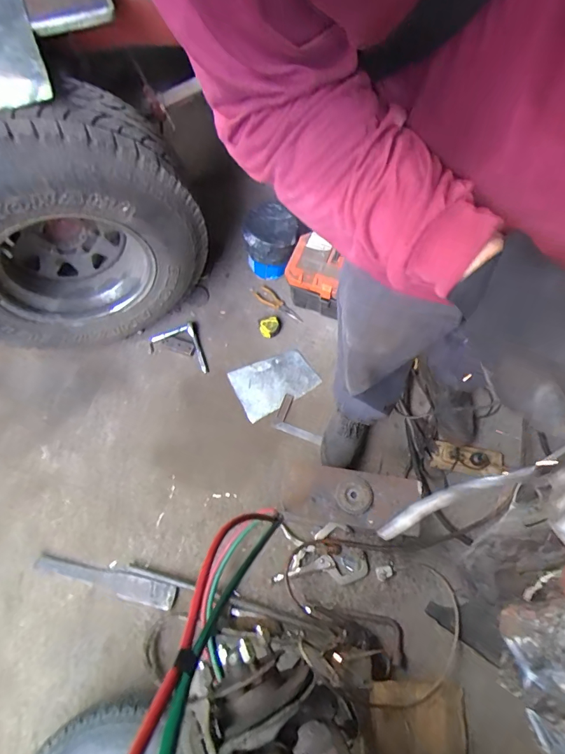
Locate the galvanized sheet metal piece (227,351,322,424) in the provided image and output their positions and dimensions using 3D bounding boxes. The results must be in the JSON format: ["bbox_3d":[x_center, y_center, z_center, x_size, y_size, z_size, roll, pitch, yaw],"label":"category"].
[{"bbox_3d":[-0.025,0.014,1.351,0.256,0.005,0.182,-25,69,-8],"label":"galvanized sheet metal piece"}]

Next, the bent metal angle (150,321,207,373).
[{"bbox_3d":[-0.353,-0.083,1.380,0.167,0.043,0.192,-18,68,-5],"label":"bent metal angle"}]

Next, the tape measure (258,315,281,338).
[{"bbox_3d":[-0.043,-0.171,1.397,0.072,0.030,0.080,-19,68,-5],"label":"tape measure"}]

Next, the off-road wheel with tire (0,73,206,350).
[{"bbox_3d":[-0.564,-0.375,1.120,0.666,0.681,0.277,-19,65,-17],"label":"off-road wheel with tire"}]

